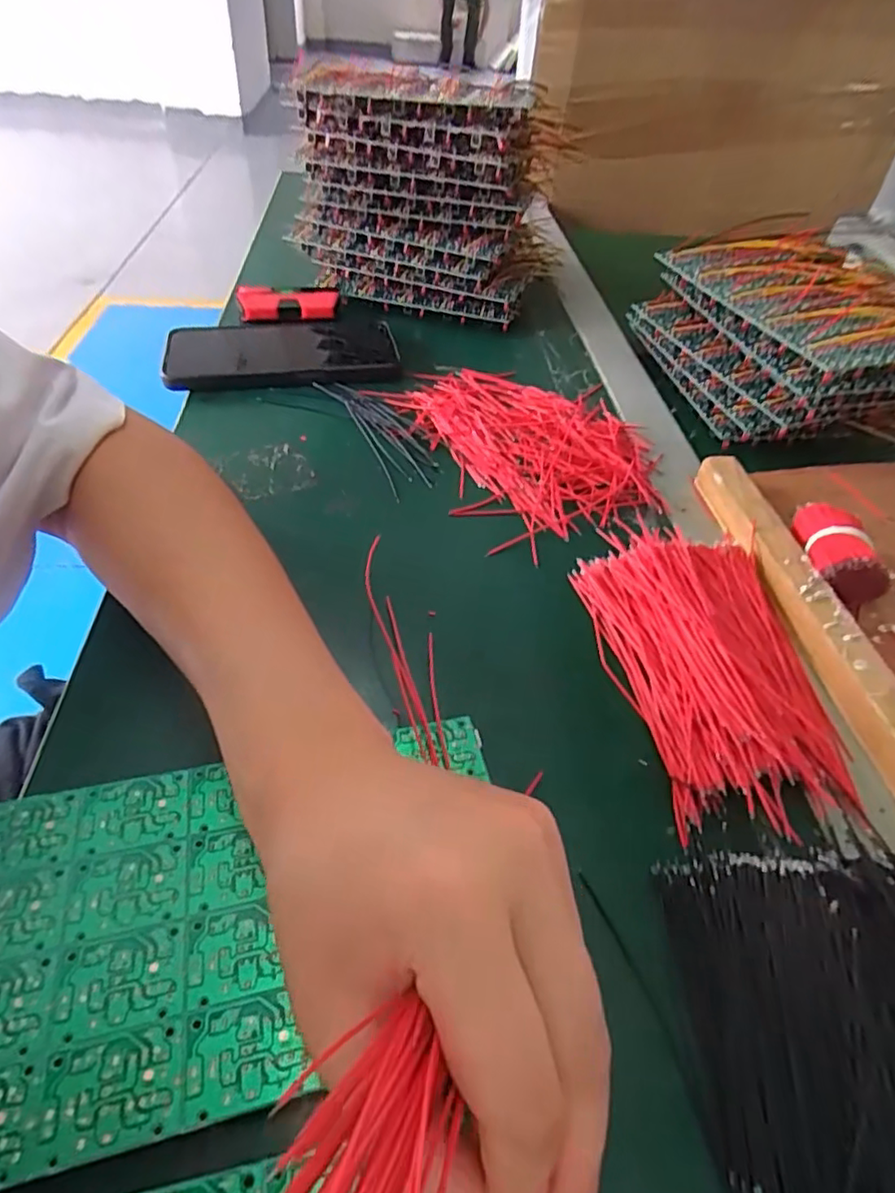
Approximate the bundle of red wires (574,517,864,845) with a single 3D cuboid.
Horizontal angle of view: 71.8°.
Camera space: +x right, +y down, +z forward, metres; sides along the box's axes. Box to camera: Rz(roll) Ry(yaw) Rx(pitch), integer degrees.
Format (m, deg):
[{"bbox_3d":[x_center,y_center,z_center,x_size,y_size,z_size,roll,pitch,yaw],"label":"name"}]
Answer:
[{"bbox_3d":[0.116,0.024,0.278,0.093,0.016,0.152,3,45,-2],"label":"bundle of red wires"}]

